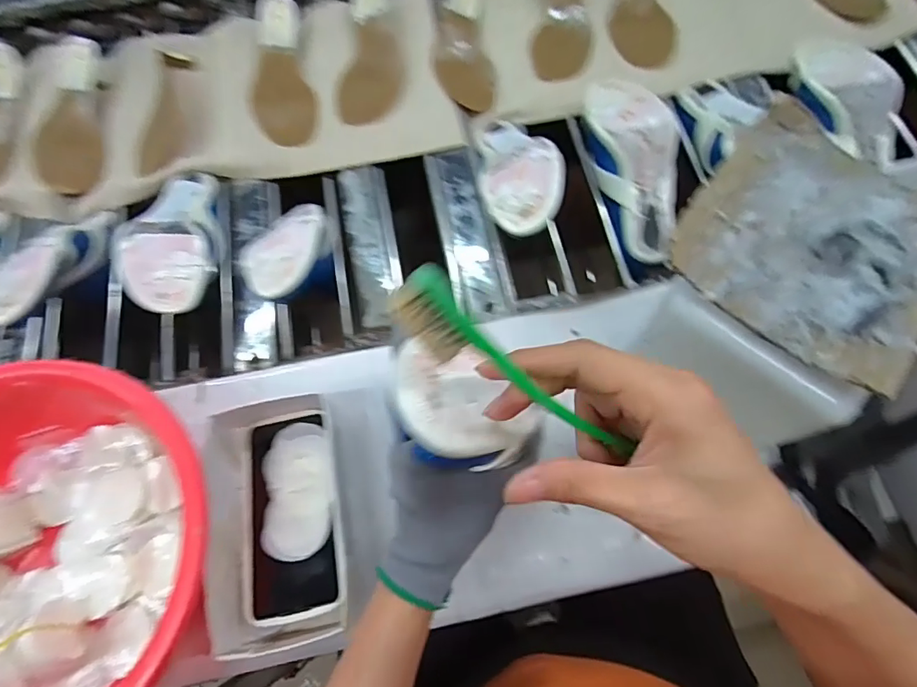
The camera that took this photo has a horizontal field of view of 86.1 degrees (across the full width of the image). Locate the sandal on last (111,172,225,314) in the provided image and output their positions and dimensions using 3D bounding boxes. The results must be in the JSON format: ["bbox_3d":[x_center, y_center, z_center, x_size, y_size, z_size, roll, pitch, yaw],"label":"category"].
[{"bbox_3d":[-0.319,-0.122,0.555,0.092,0.057,0.217,-12,49,-4],"label":"sandal on last"}]

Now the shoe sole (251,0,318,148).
[{"bbox_3d":[-0.244,-0.374,0.663,0.079,0.021,0.250,-12,70,-4],"label":"shoe sole"}]

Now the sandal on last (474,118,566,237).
[{"bbox_3d":[0.058,-0.209,0.562,0.086,0.057,0.227,-10,48,-3],"label":"sandal on last"}]

